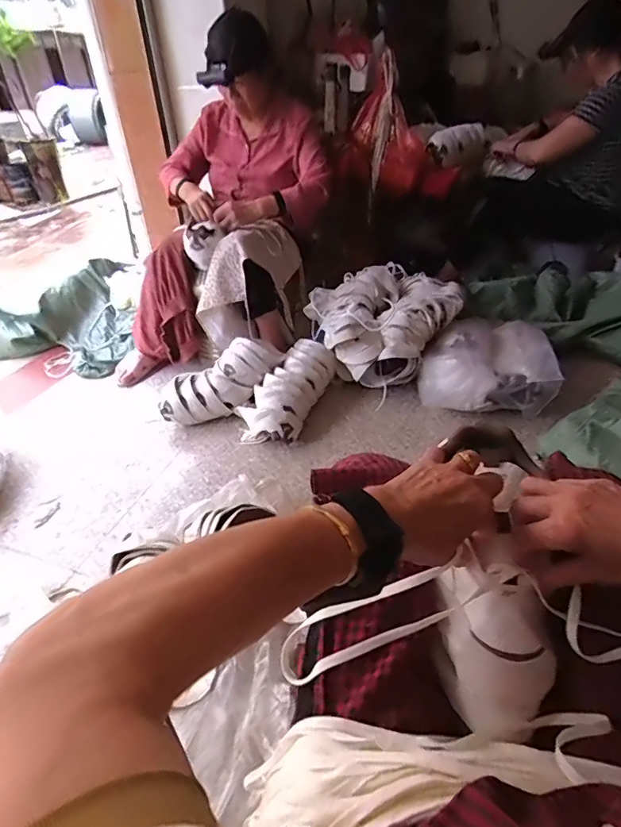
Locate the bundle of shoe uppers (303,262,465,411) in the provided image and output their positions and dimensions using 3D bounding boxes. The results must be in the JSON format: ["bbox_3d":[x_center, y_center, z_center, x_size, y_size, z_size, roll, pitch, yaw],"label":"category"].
[{"bbox_3d":[0.246,-0.278,1.482,0.422,0.261,0.324,-22,41,-24],"label":"bundle of shoe uppers"}]

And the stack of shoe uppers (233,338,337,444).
[{"bbox_3d":[-0.069,-0.071,1.368,0.175,0.122,0.382,8,49,28],"label":"stack of shoe uppers"}]

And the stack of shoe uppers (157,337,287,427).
[{"bbox_3d":[-0.251,-0.098,1.355,0.390,0.129,0.168,-33,45,-11],"label":"stack of shoe uppers"}]

